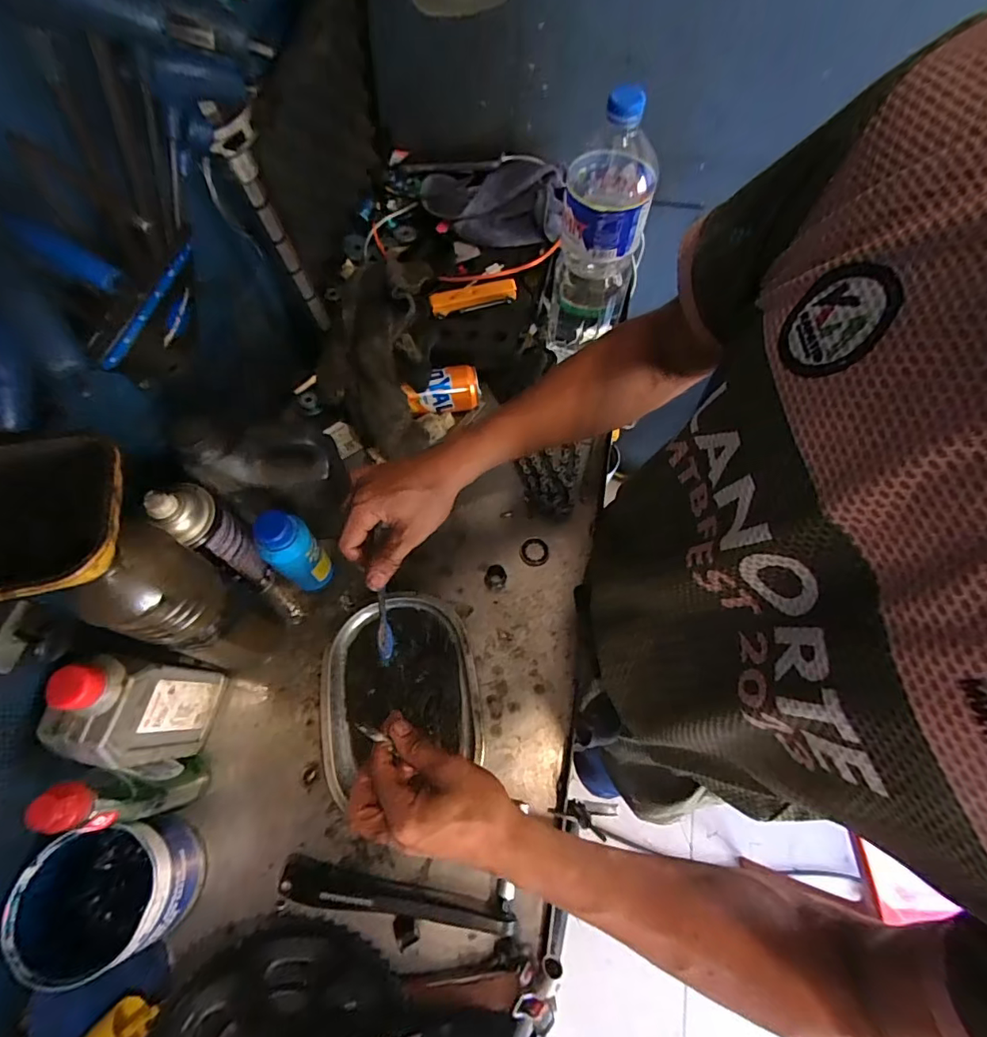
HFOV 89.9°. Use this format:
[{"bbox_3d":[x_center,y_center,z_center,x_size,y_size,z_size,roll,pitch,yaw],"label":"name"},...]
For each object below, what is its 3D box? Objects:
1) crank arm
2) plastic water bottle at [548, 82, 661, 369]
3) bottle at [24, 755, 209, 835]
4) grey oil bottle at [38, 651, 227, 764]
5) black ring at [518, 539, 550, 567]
[{"bbox_3d":[-0.088,0.340,0.439,0.210,0.037,0.024,11,68,3],"label":"crank arm"},{"bbox_3d":[0.119,-0.301,0.561,0.087,0.304,0.088,12,68,3],"label":"plastic water bottle"},{"bbox_3d":[-0.304,0.232,0.418,0.053,0.166,0.041,-11,69,-7],"label":"bottle"},{"bbox_3d":[-0.300,0.161,0.423,0.049,0.176,0.082,19,68,6],"label":"grey oil bottle"},{"bbox_3d":[0.048,0.040,0.591,0.035,0.007,0.034,1,68,-2],"label":"black ring"}]

